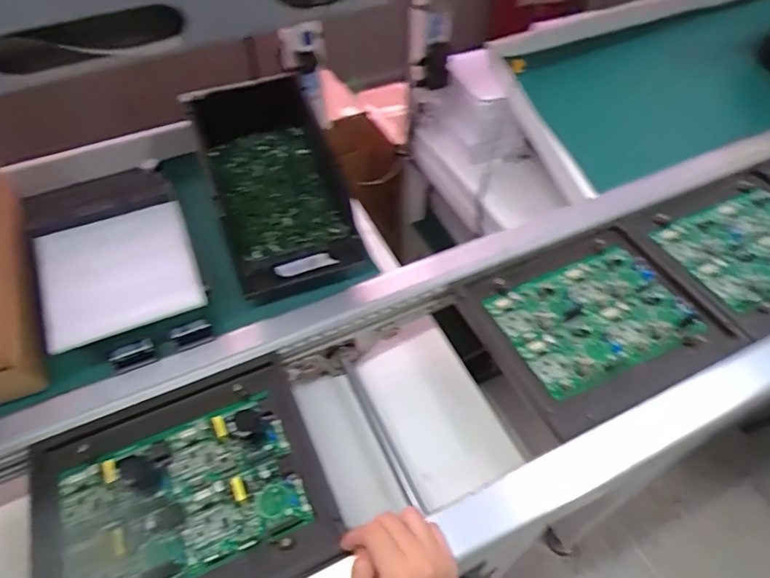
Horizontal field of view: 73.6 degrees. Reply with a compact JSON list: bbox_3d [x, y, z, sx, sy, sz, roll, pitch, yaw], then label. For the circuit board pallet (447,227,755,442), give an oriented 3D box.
[{"bbox_3d":[0.252,0.035,0.625,0.267,0.027,0.219,-21,55,-15],"label":"circuit board pallet"}]

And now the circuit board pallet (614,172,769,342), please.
[{"bbox_3d":[0.495,-0.061,0.692,0.259,0.015,0.221,-21,55,-15],"label":"circuit board pallet"}]

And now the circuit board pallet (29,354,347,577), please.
[{"bbox_3d":[-0.198,0.196,0.493,0.262,0.040,0.236,-21,55,-15],"label":"circuit board pallet"}]

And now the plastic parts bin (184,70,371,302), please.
[{"bbox_3d":[-0.137,-0.134,0.637,0.151,0.109,0.259,-19,67,-11],"label":"plastic parts bin"}]

